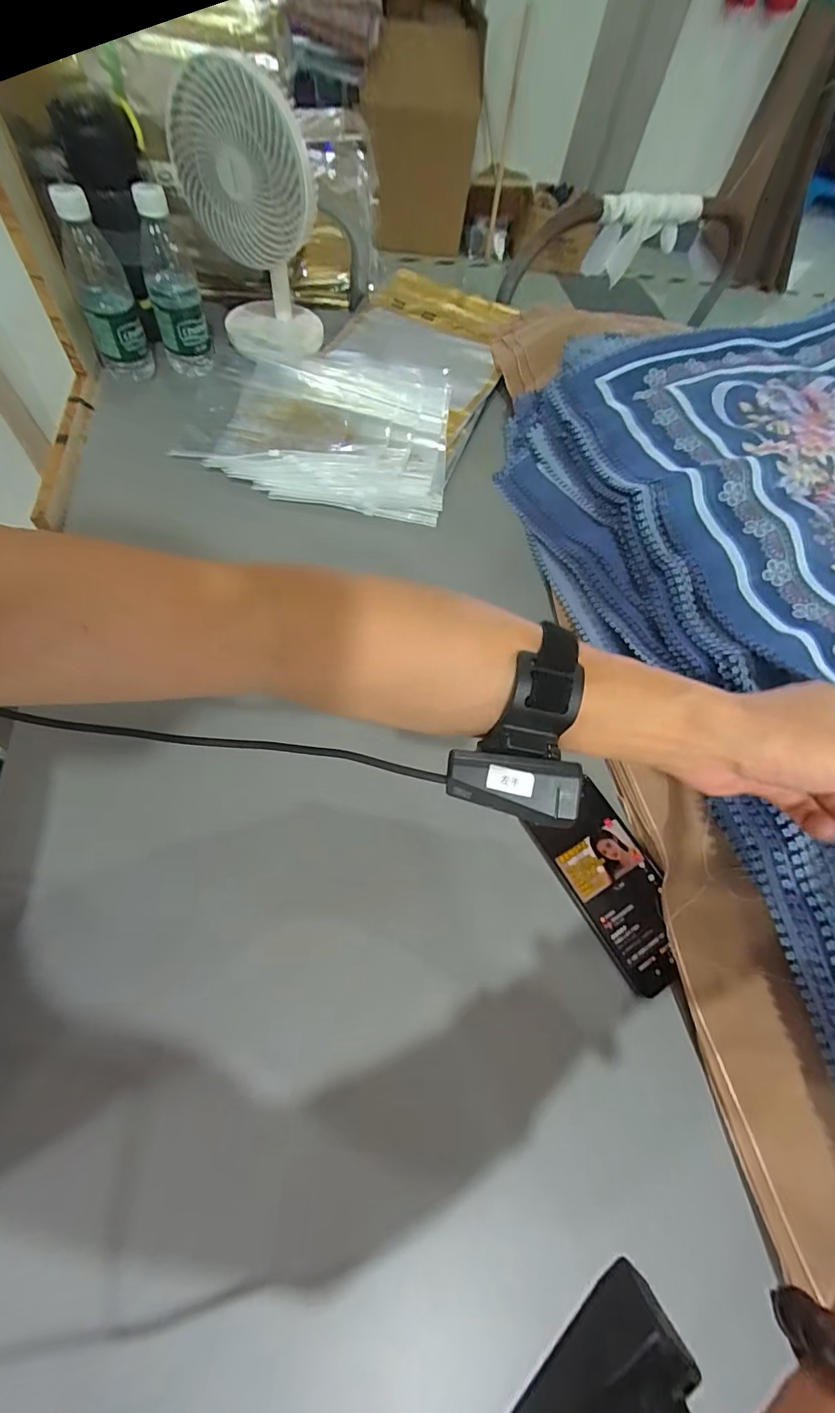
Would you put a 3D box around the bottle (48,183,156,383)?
[{"bbox_3d":[-0.363,-0.473,0.556,0.061,0.173,0.056,-21,67,-17],"label":"bottle"}]

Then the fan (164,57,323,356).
[{"bbox_3d":[-0.194,-0.566,0.565,0.139,0.229,0.125,-11,64,-13],"label":"fan"}]

